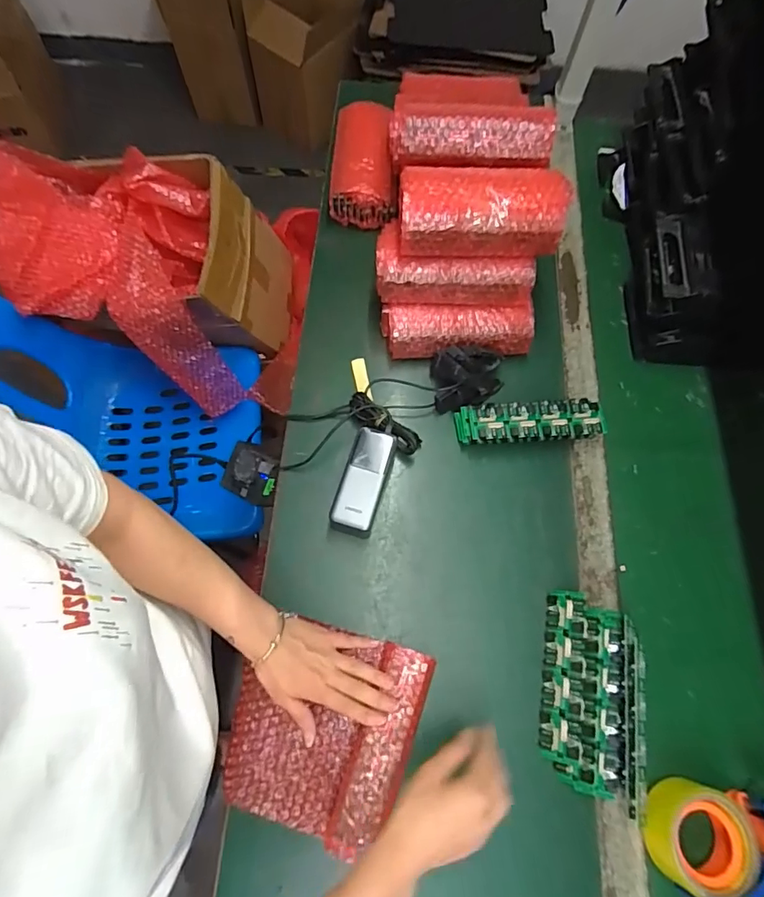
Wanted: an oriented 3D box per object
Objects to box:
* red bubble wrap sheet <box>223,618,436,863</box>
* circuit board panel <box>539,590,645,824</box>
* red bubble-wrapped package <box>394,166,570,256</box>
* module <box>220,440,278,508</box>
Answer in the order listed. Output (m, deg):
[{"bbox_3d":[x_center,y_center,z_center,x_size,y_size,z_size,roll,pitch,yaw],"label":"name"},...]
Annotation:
[{"bbox_3d":[-0.064,0.305,0.529,0.201,0.044,0.194,14,68,3],"label":"red bubble wrap sheet"},{"bbox_3d":[0.240,0.279,0.557,0.105,0.040,0.201,12,69,3],"label":"circuit board panel"},{"bbox_3d":[0.125,-0.310,0.621,0.204,0.067,0.104,-1,69,-2],"label":"red bubble-wrapped package"},{"bbox_3d":[-0.183,0.036,0.674,0.086,0.024,0.073,21,102,20],"label":"module"}]

